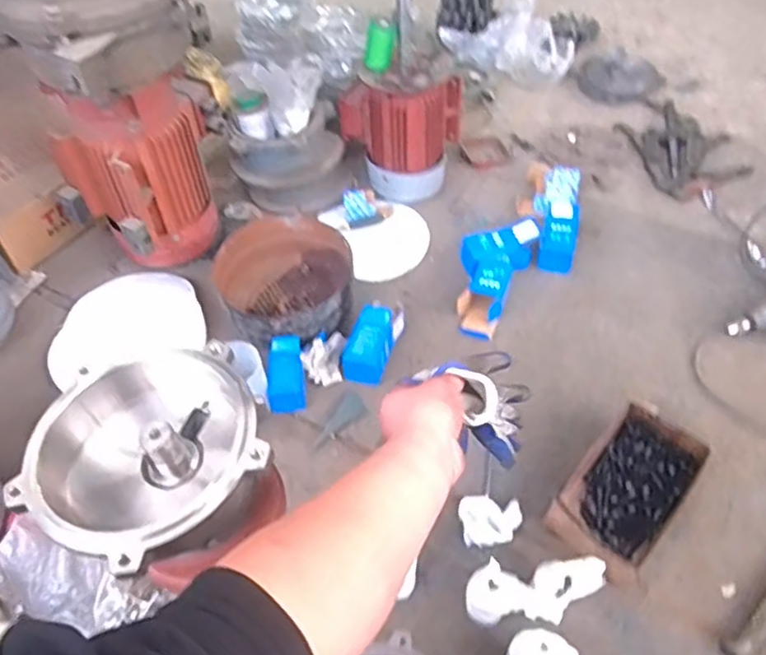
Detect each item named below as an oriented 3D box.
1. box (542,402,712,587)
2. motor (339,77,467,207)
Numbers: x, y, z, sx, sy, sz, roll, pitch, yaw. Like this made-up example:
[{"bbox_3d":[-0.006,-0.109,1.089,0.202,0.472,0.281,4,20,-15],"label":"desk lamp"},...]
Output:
[{"bbox_3d":[0.348,0.235,0.942,0.133,0.067,0.253,31,58,28],"label":"box"},{"bbox_3d":[0.042,-0.425,1.399,0.200,0.224,0.196,27,56,26],"label":"motor"}]

